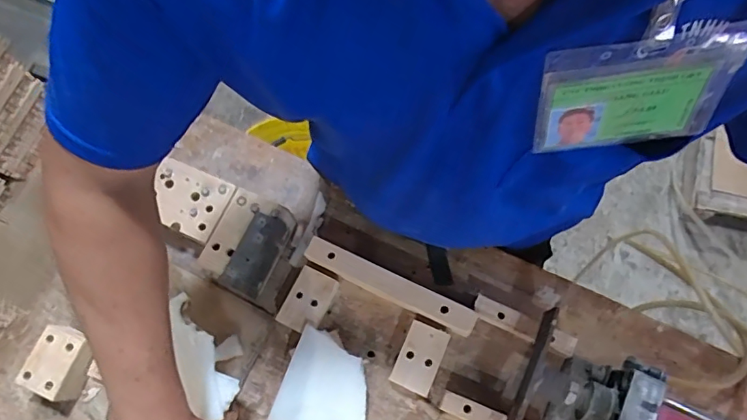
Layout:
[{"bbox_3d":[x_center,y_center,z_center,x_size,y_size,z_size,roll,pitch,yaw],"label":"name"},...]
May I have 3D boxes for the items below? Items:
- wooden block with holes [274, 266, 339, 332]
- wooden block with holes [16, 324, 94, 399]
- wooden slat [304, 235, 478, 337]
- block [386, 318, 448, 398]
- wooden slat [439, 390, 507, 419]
[{"bbox_3d":[-0.081,0.115,0.641,0.050,0.030,0.078,26,74,11],"label":"wooden block with holes"},{"bbox_3d":[-0.382,0.186,0.629,0.057,0.054,0.078,18,73,9],"label":"wooden block with holes"},{"bbox_3d":[0.019,0.090,0.620,0.215,0.022,0.033,25,74,11],"label":"wooden slat"},{"bbox_3d":[0.056,0.179,0.619,0.048,0.031,0.078,23,73,10],"label":"block"},{"bbox_3d":[0.137,0.243,0.590,0.121,0.029,0.024,21,73,10],"label":"wooden slat"}]

